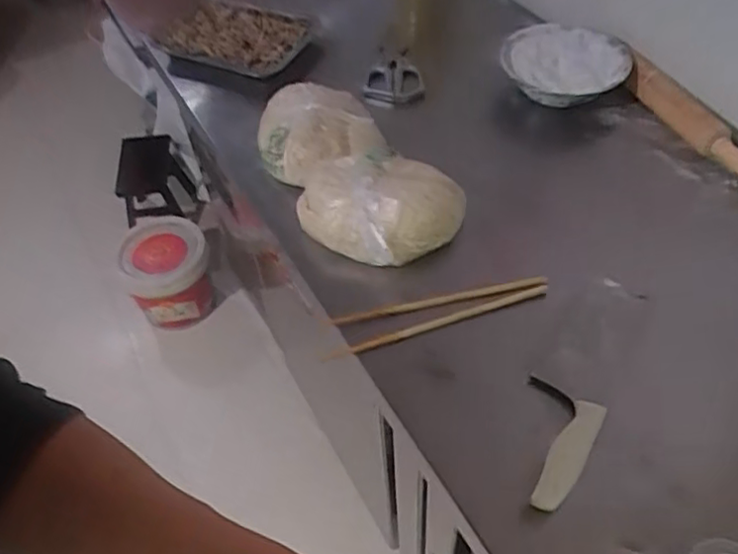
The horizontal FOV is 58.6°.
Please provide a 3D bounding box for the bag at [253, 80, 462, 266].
[{"bbox_3d":[-0.028,-0.126,0.810,0.162,0.087,0.296,-32,56,-22],"label":"bag"}]

